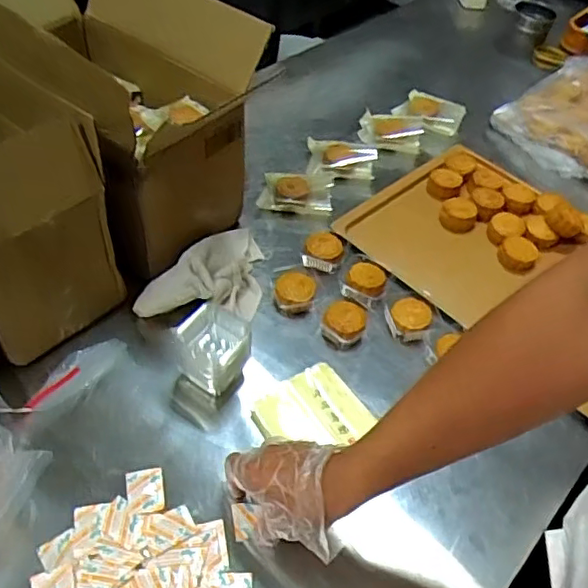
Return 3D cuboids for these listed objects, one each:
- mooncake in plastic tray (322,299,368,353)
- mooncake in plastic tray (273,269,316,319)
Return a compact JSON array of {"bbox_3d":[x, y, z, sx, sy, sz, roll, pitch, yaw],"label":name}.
[{"bbox_3d":[0.061,0.035,0.702,0.050,0.032,0.056,22,52,13],"label":"mooncake in plastic tray"},{"bbox_3d":[0.000,-0.001,0.731,0.049,0.025,0.056,5,50,-1],"label":"mooncake in plastic tray"}]

